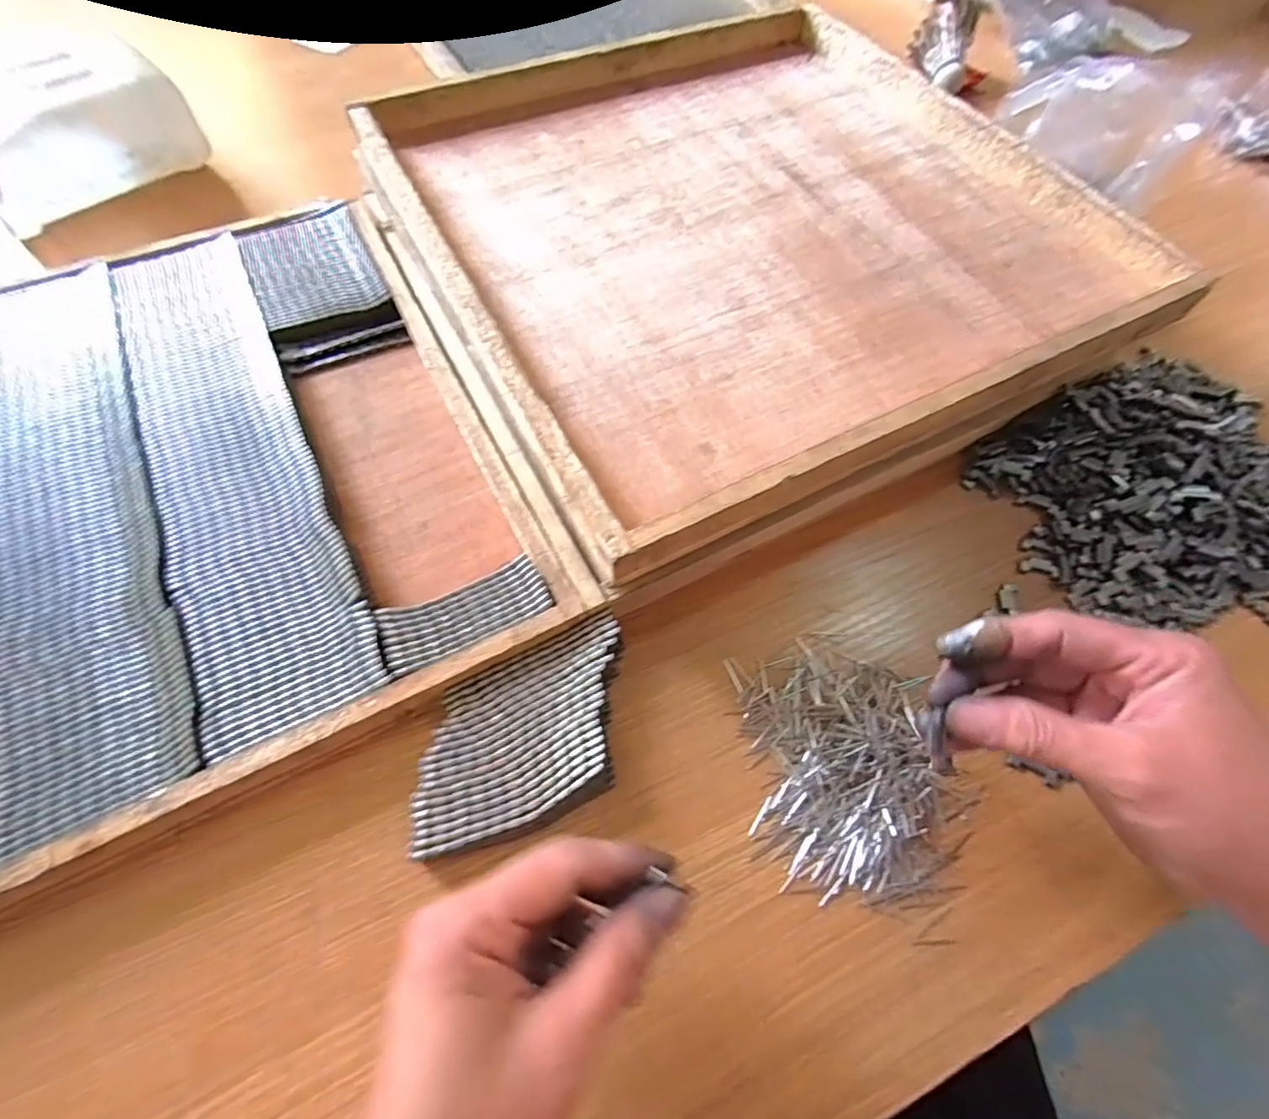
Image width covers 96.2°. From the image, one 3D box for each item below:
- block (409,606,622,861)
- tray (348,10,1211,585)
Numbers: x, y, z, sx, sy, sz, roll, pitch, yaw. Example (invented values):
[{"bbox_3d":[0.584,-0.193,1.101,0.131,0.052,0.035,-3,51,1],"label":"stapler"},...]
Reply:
[{"bbox_3d":[-0.049,0.084,0.270,0.117,0.020,0.073,-26,64,-15],"label":"block"},{"bbox_3d":[0.066,-0.225,0.365,0.391,0.027,0.396,-24,64,-14],"label":"tray"}]

